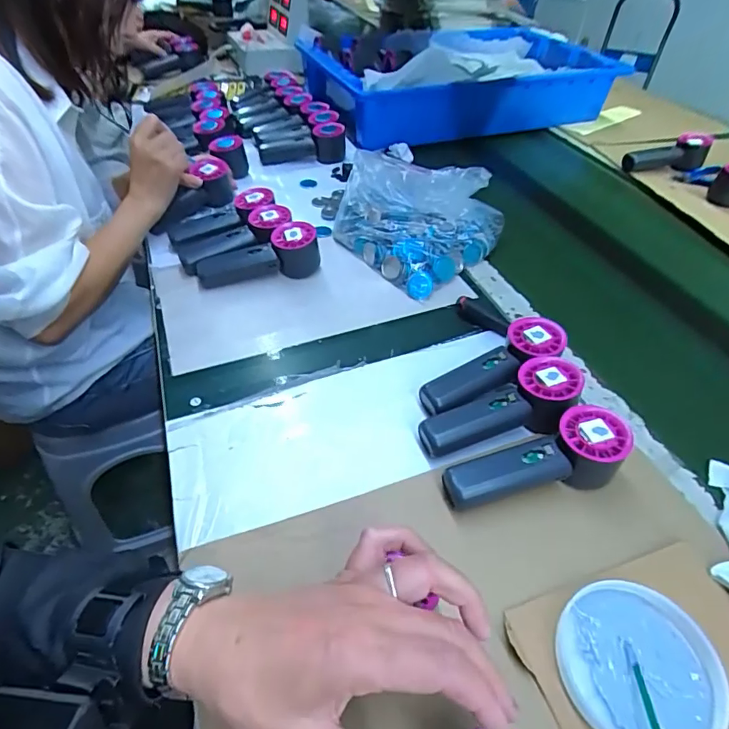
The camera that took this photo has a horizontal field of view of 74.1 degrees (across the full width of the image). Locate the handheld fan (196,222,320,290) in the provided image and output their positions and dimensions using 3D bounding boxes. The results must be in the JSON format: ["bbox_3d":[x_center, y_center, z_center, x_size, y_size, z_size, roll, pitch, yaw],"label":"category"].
[{"bbox_3d":[-0.136,-0.141,0.625,0.155,0.065,0.048,-7,46,-9],"label":"handheld fan"}]

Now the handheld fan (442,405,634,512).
[{"bbox_3d":[0.144,0.086,0.410,0.151,0.062,0.049,-12,47,-13],"label":"handheld fan"}]

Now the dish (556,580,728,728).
[{"bbox_3d":[0.180,0.199,0.321,0.095,0.027,0.096,1,45,-1],"label":"dish"}]

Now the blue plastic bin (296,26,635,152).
[{"bbox_3d":[0.222,-0.627,1.075,0.638,0.122,0.360,-18,49,-19],"label":"blue plastic bin"}]

